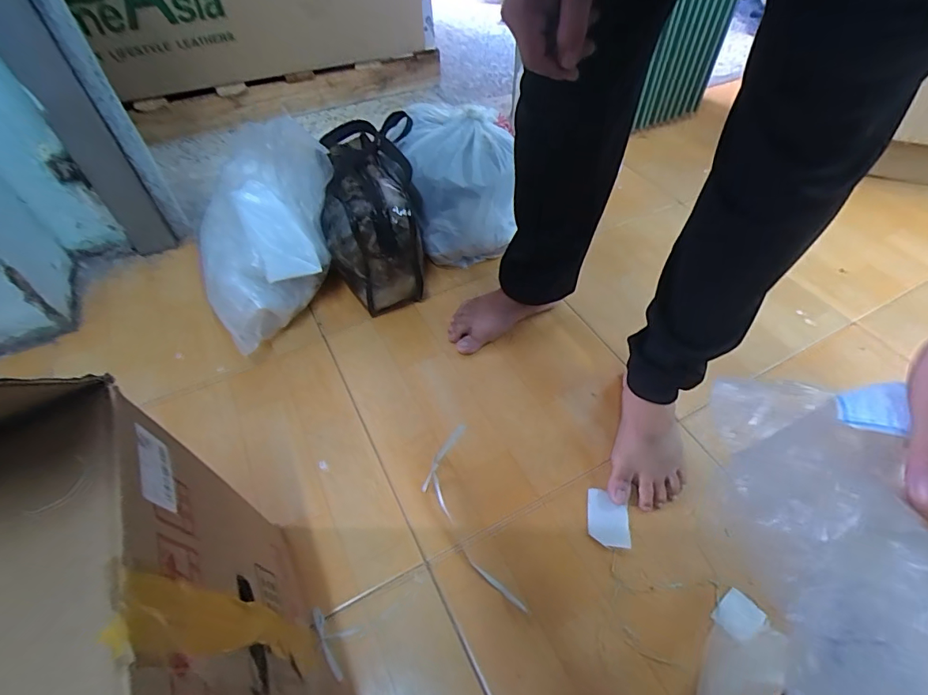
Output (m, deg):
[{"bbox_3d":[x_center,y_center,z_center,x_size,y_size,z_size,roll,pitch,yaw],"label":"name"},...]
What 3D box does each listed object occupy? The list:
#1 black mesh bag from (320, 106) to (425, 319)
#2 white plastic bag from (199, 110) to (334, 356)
[{"bbox_3d":[-0.161,-0.233,0.818,0.155,0.211,0.300,-5,51,-3],"label":"black mesh bag"},{"bbox_3d":[-0.326,-0.207,0.753,0.239,0.217,0.316,-21,54,-15],"label":"white plastic bag"}]

